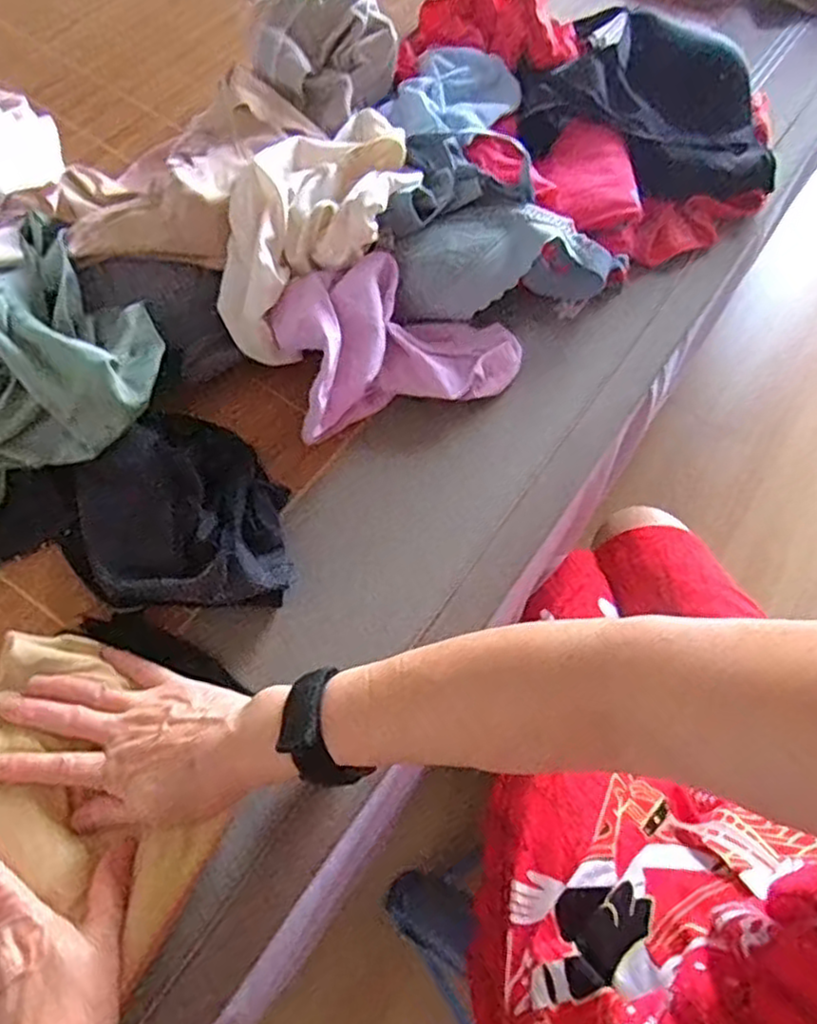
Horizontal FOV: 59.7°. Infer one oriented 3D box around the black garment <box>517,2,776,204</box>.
[{"bbox_3d":[0.245,-0.395,0.702,0.243,0.090,0.174,28,66,10],"label":"black garment"}]

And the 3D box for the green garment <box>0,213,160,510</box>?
[{"bbox_3d":[-0.296,-0.103,0.525,0.194,0.075,0.198,42,69,15],"label":"green garment"}]

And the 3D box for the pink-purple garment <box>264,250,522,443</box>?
[{"bbox_3d":[-0.006,-0.143,0.572,0.190,0.066,0.116,-19,67,-12],"label":"pink-purple garment"}]

